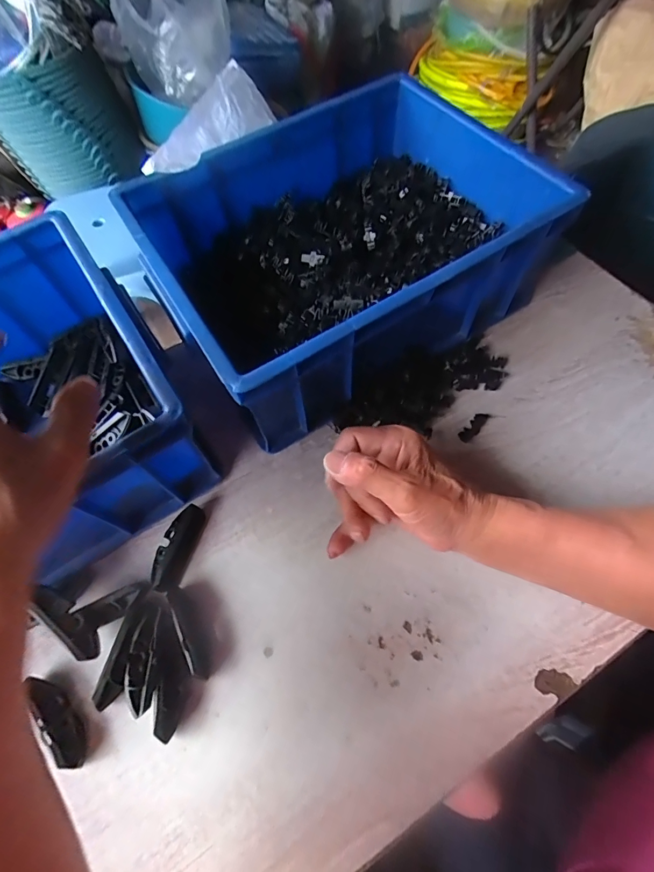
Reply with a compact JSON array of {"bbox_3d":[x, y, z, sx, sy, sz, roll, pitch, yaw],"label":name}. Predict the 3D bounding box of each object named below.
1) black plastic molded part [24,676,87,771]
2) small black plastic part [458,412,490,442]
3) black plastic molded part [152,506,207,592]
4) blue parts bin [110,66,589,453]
[{"bbox_3d":[-0.189,0.200,0.294,0.016,0.017,0.065,-39,68,-15],"label":"black plastic molded part"},{"bbox_3d":[0.137,-0.010,0.388,0.012,0.004,0.039,40,72,20],"label":"small black plastic part"},{"bbox_3d":[-0.126,0.092,0.350,0.023,0.017,0.070,10,64,8],"label":"black plastic molded part"},{"bbox_3d":[0.008,-0.188,0.417,0.326,0.127,0.282,-29,65,-11],"label":"blue parts bin"}]

